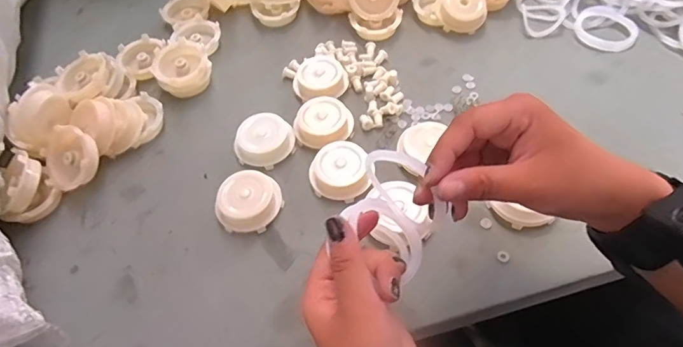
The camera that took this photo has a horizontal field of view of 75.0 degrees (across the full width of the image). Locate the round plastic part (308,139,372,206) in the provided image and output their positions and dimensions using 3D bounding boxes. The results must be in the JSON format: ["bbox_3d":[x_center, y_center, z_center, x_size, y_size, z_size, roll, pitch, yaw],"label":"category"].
[{"bbox_3d":[0.001,-0.003,0.400,0.050,0.021,0.053,-2,56,3],"label":"round plastic part"}]

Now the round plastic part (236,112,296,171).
[{"bbox_3d":[-0.073,-0.031,0.425,0.049,0.026,0.055,39,67,25],"label":"round plastic part"}]

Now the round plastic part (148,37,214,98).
[{"bbox_3d":[-0.171,-0.112,0.482,0.058,0.032,0.058,-2,56,3],"label":"round plastic part"}]

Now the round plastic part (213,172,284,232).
[{"bbox_3d":[-0.080,0.024,0.386,0.056,0.026,0.048,-27,59,-13],"label":"round plastic part"}]

